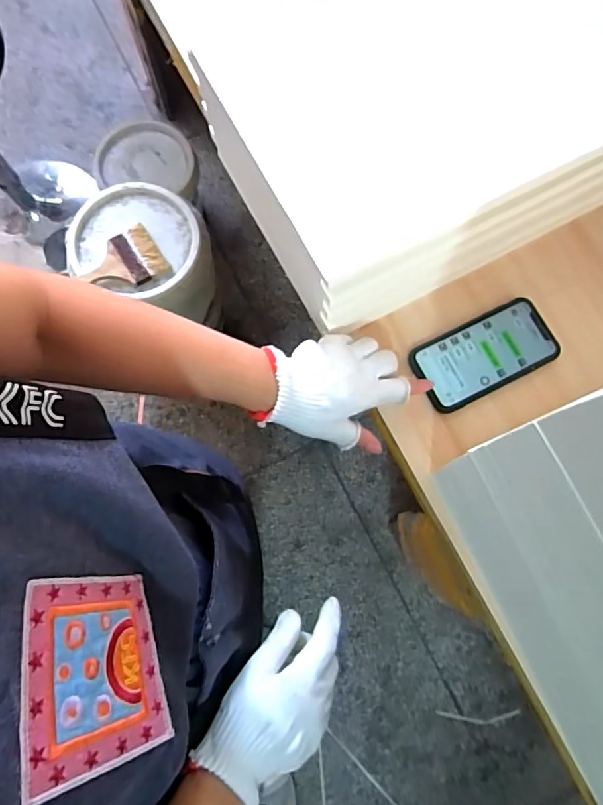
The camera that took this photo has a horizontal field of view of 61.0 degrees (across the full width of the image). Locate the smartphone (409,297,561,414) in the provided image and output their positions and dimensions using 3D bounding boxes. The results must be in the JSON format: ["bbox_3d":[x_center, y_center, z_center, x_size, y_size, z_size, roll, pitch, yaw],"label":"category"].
[{"bbox_3d":[0.194,-0.052,0.540,0.149,0.008,0.077,-26,80,-7],"label":"smartphone"}]

